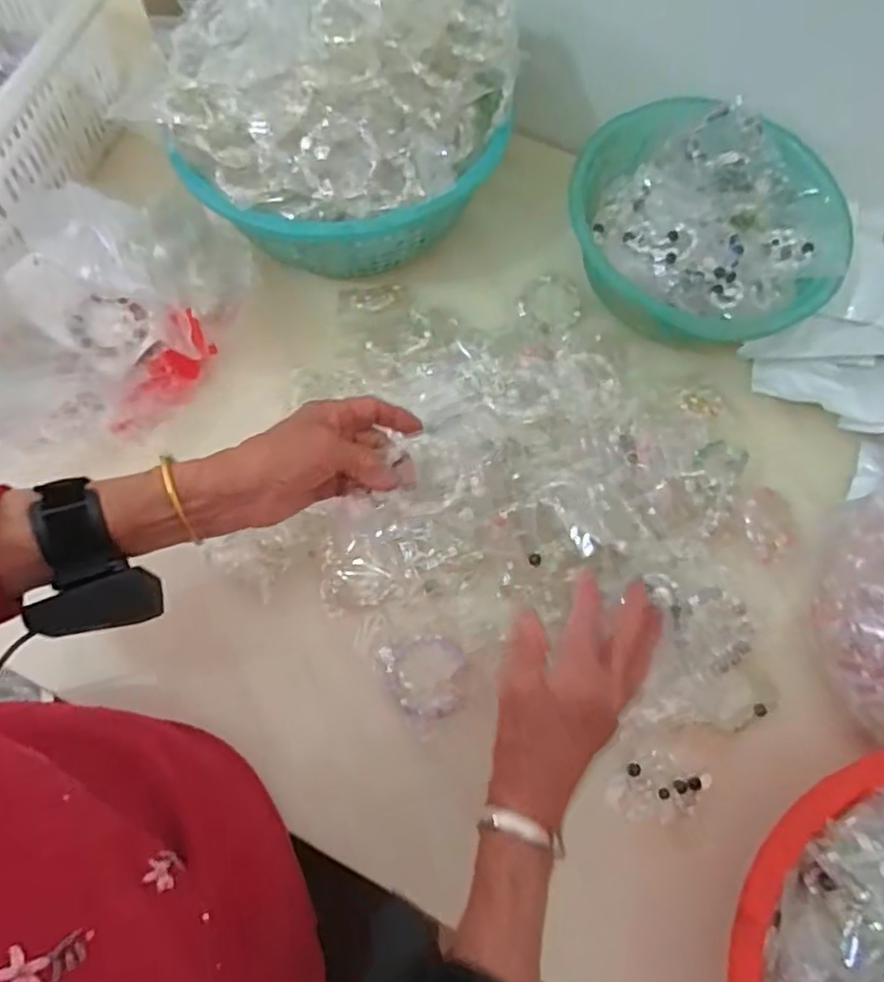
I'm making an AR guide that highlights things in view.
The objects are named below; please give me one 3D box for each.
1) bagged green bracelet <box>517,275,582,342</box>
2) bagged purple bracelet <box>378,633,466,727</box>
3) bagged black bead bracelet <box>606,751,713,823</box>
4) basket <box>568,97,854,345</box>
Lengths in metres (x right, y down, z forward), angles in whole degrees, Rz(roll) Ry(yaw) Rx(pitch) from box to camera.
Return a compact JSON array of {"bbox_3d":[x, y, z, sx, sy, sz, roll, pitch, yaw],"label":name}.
[{"bbox_3d":[0.108,-0.181,0.603,0.059,0.006,0.066,30,69,10],"label":"bagged green bracelet"},{"bbox_3d":[-0.011,0.140,0.471,0.060,0.011,0.061,-15,68,-9],"label":"bagged purple bracelet"},{"bbox_3d":[0.157,0.213,0.454,0.071,0.009,0.041,-9,68,-6],"label":"bagged black bead bracelet"},{"bbox_3d":[0.227,-0.223,0.564,0.233,0.102,0.207,34,70,12],"label":"basket"}]

